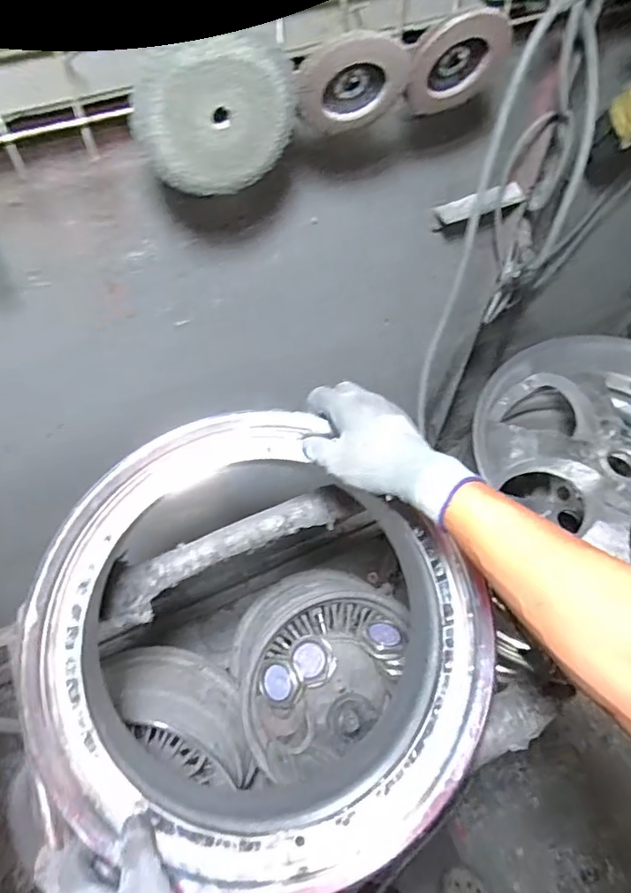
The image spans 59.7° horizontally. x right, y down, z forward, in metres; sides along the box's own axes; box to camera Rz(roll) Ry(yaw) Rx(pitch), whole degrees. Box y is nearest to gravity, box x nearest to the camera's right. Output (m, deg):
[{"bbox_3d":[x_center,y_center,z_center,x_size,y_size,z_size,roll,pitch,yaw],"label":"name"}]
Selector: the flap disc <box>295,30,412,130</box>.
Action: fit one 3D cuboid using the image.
[{"bbox_3d":[0.030,-0.308,0.465,0.090,0.086,0.016,-4,73,-46],"label":"flap disc"}]

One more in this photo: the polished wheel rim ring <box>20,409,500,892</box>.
[{"bbox_3d":[-0.044,0.183,0.541,0.430,0.109,0.430,2,82,-11],"label":"polished wheel rim ring"}]

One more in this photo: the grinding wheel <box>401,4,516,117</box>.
[{"bbox_3d":[0.123,-0.343,0.495,0.105,0.088,0.024,-22,63,-14],"label":"grinding wheel"}]

